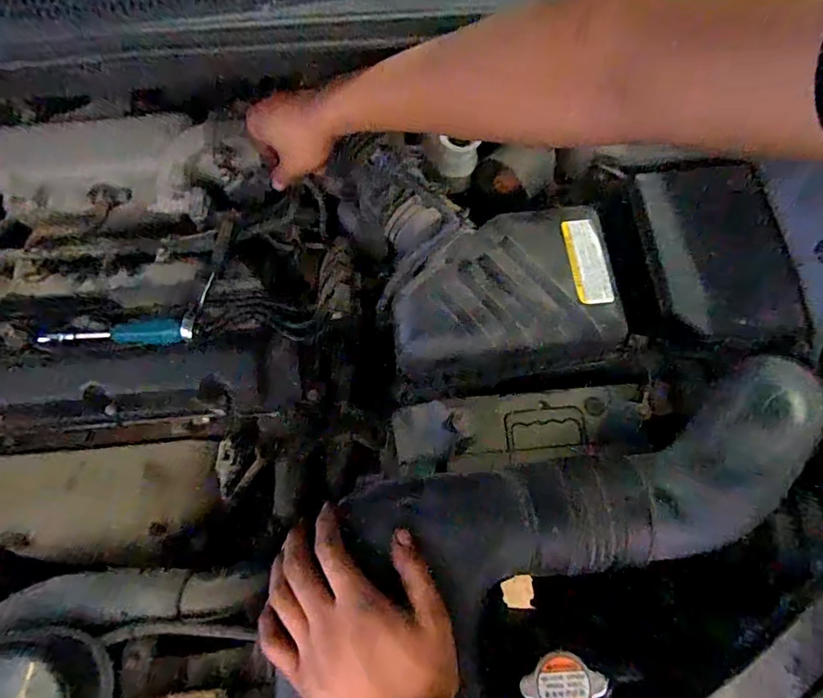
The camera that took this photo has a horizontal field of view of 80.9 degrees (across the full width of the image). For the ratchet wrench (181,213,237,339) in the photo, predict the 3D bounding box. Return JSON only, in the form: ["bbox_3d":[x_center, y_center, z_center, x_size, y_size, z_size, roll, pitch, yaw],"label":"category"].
[{"bbox_3d":[-0.233,-0.089,0.557,0.020,0.018,0.165,9,72,4],"label":"ratchet wrench"}]

